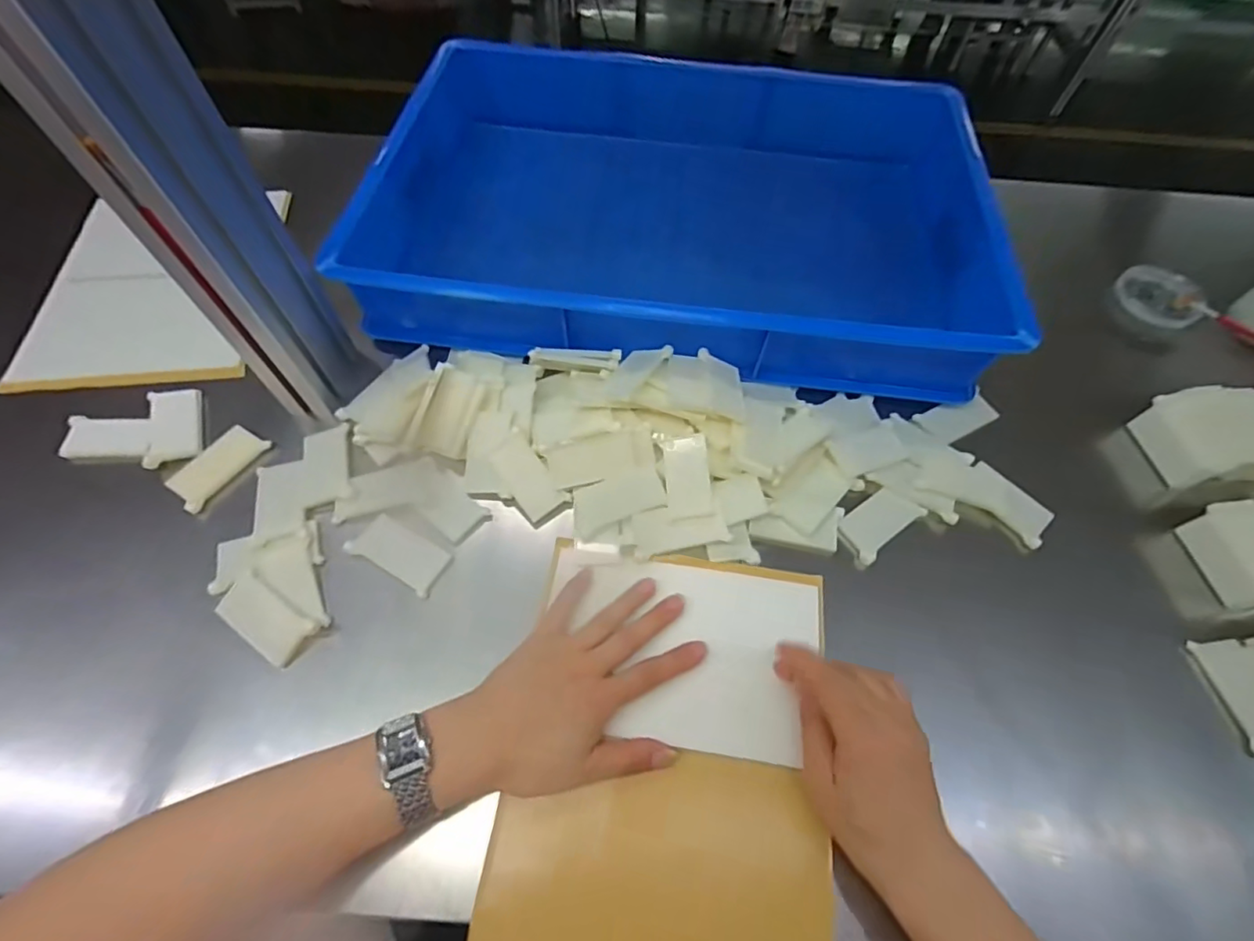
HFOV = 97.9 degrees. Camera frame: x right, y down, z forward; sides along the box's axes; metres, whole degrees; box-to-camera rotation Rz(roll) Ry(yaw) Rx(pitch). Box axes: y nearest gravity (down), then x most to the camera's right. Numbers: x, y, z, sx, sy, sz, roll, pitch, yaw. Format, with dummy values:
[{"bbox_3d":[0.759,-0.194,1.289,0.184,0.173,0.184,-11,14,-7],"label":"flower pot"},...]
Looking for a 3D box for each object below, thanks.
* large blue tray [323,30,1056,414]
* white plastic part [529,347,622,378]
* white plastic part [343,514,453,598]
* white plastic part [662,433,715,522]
[{"bbox_3d":[0.058,-0.273,0.577,0.569,0.114,0.392,8,62,2],"label":"large blue tray"},{"bbox_3d":[-0.046,-0.097,0.486,0.079,0.016,0.021,1,62,-1],"label":"white plastic part"},{"bbox_3d":[-0.170,0.061,0.409,0.070,0.004,0.036,27,64,12],"label":"white plastic part"},{"bbox_3d":[0.049,0.006,0.437,0.035,0.004,0.066,-5,76,2],"label":"white plastic part"}]

